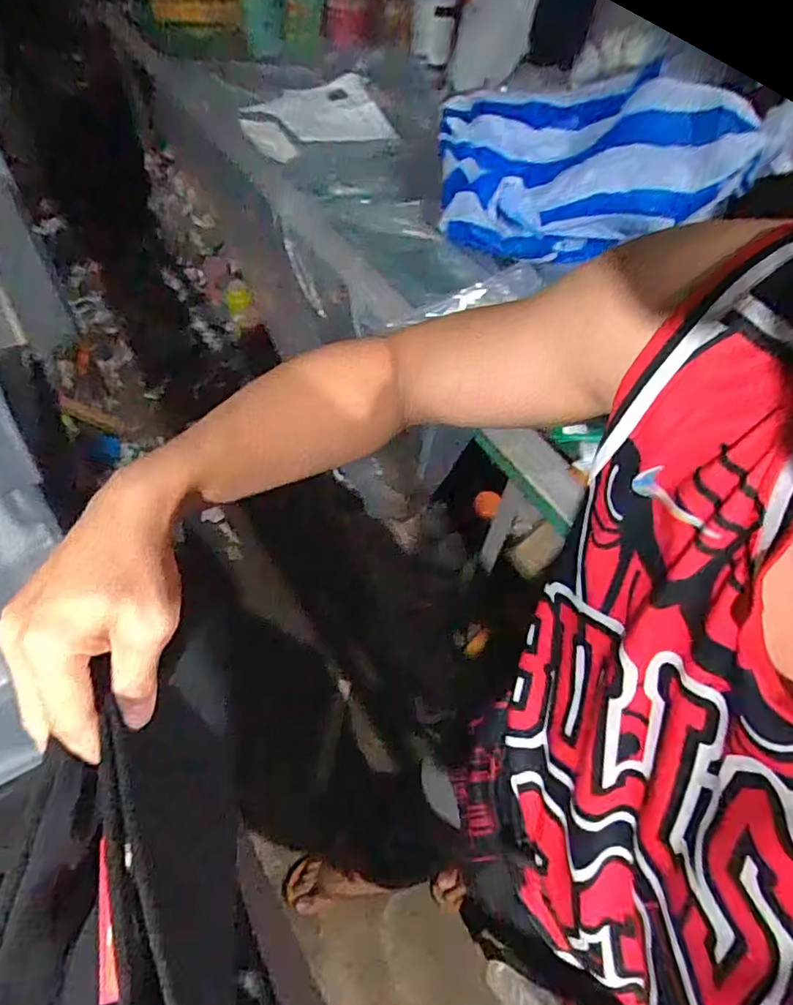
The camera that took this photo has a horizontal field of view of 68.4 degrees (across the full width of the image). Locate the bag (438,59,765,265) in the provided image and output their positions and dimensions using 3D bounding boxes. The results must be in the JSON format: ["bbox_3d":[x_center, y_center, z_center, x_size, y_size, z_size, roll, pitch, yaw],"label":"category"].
[{"bbox_3d":[0.311,-0.631,1.020,0.483,0.148,0.396,-4,57,-8],"label":"bag"}]

